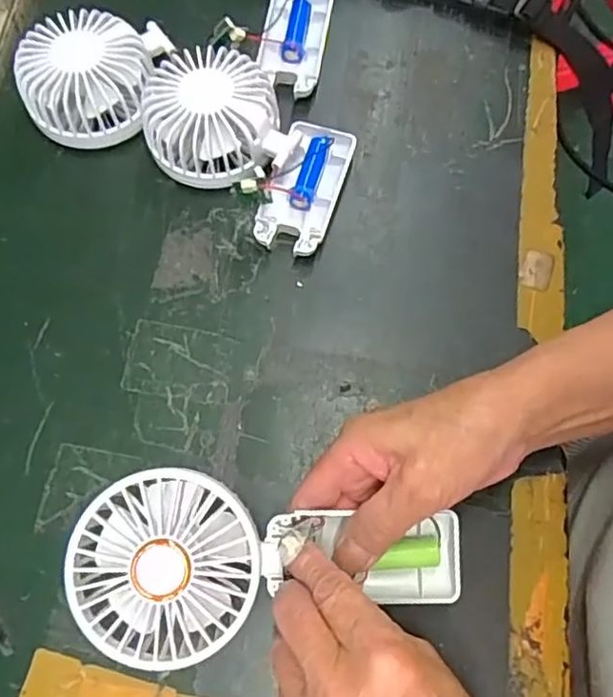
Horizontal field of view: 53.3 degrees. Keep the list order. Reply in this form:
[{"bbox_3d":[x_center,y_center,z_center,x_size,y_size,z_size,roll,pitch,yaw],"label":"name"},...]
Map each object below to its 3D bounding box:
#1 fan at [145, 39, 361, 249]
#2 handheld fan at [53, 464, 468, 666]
[{"bbox_3d":[-0.043,-0.134,0.394,0.147,0.048,0.091,28,72,8],"label":"fan"},{"bbox_3d":[-0.017,0.104,0.293,0.185,0.028,0.081,4,70,-10],"label":"handheld fan"}]

